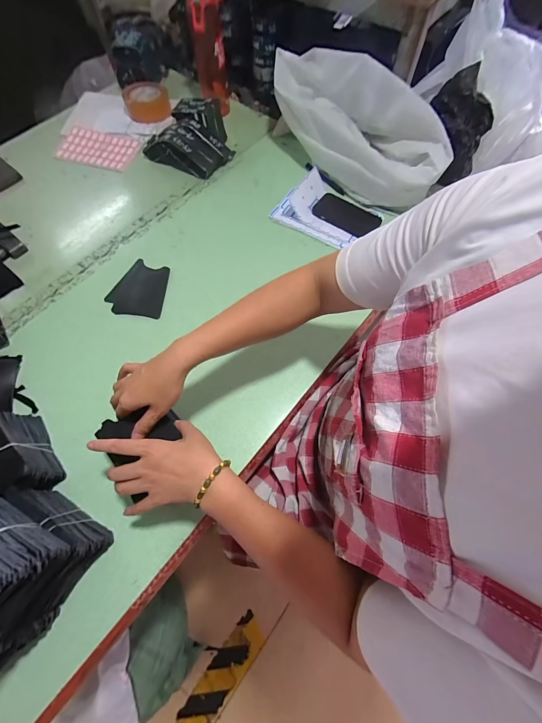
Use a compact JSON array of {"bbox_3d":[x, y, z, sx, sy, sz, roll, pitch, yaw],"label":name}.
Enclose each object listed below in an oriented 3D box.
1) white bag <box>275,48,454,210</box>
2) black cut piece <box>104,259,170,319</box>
[{"bbox_3d":[0.185,-0.514,0.675,0.424,0.156,0.156,31,70,14],"label":"white bag"},{"bbox_3d":[-0.273,-0.151,0.628,0.111,0.008,0.127,6,67,0],"label":"black cut piece"}]

